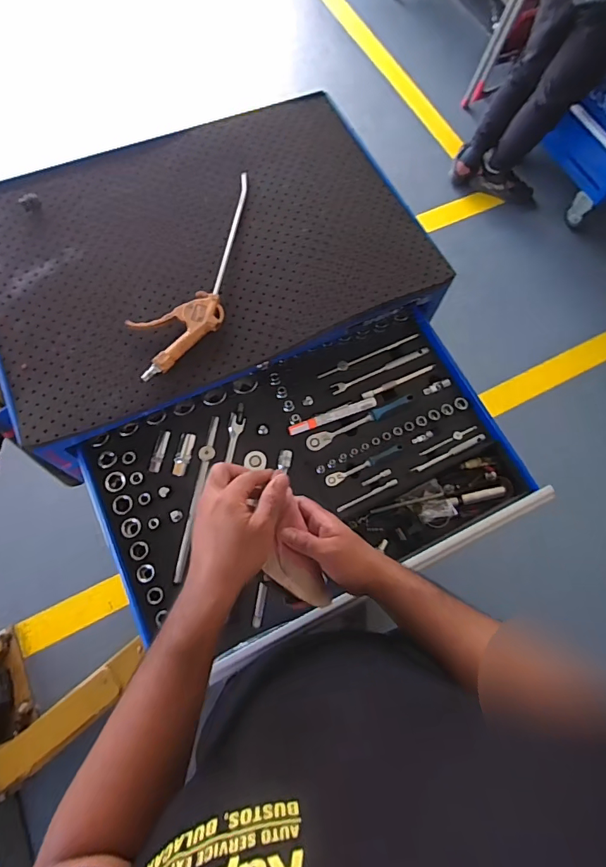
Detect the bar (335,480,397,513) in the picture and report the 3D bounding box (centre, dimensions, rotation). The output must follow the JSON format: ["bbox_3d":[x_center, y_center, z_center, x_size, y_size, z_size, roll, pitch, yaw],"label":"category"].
[{"bbox_3d":[0.097,0.093,0.672,0.100,0.014,0.010,-22,73,-9],"label":"bar"}]

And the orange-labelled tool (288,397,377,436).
[{"bbox_3d":[0.046,-0.027,0.694,0.141,0.017,0.016,-18,72,-8],"label":"orange-labelled tool"}]

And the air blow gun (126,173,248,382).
[{"bbox_3d":[-0.138,-0.239,0.671,0.113,0.019,0.376,28,72,8],"label":"air blow gun"}]

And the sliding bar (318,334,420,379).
[{"bbox_3d":[0.109,-0.129,0.751,0.187,0.022,0.016,-26,73,-10],"label":"sliding bar"}]

